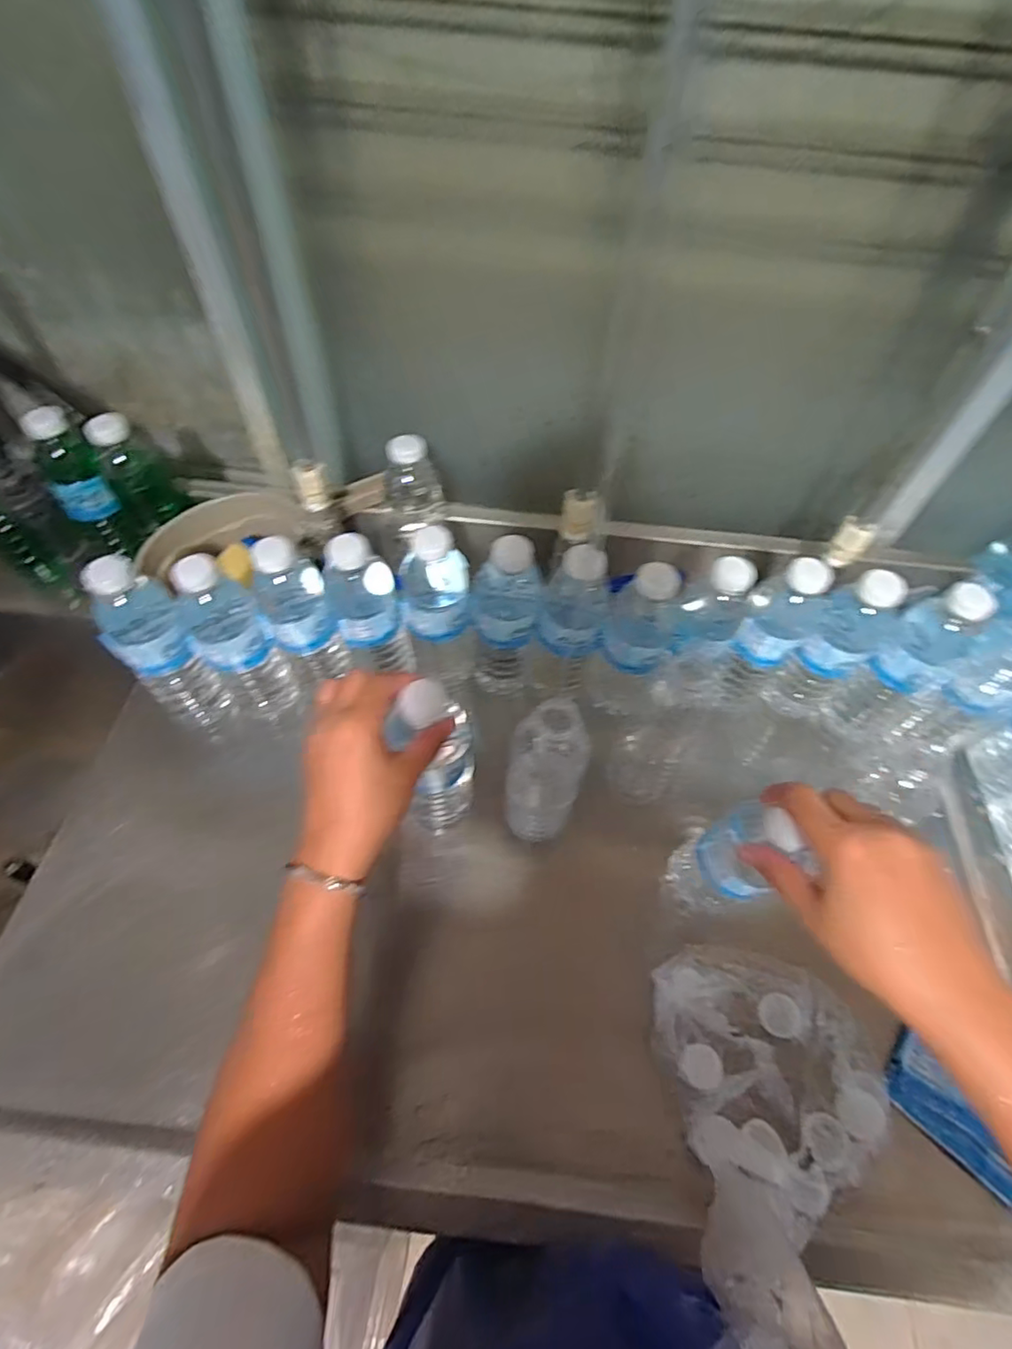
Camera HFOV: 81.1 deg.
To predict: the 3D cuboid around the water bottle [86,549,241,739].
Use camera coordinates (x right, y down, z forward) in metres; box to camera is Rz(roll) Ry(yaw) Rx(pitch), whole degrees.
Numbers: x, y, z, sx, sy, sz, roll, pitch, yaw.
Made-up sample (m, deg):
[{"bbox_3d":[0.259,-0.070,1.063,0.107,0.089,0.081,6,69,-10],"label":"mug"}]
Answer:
[{"bbox_3d":[-0.319,-0.016,0.556,0.062,0.222,0.054,-38,66,-24],"label":"water bottle"}]

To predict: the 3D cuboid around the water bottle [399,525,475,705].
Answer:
[{"bbox_3d":[-0.064,-0.051,0.558,0.060,0.176,0.054,-6,57,-7],"label":"water bottle"}]

